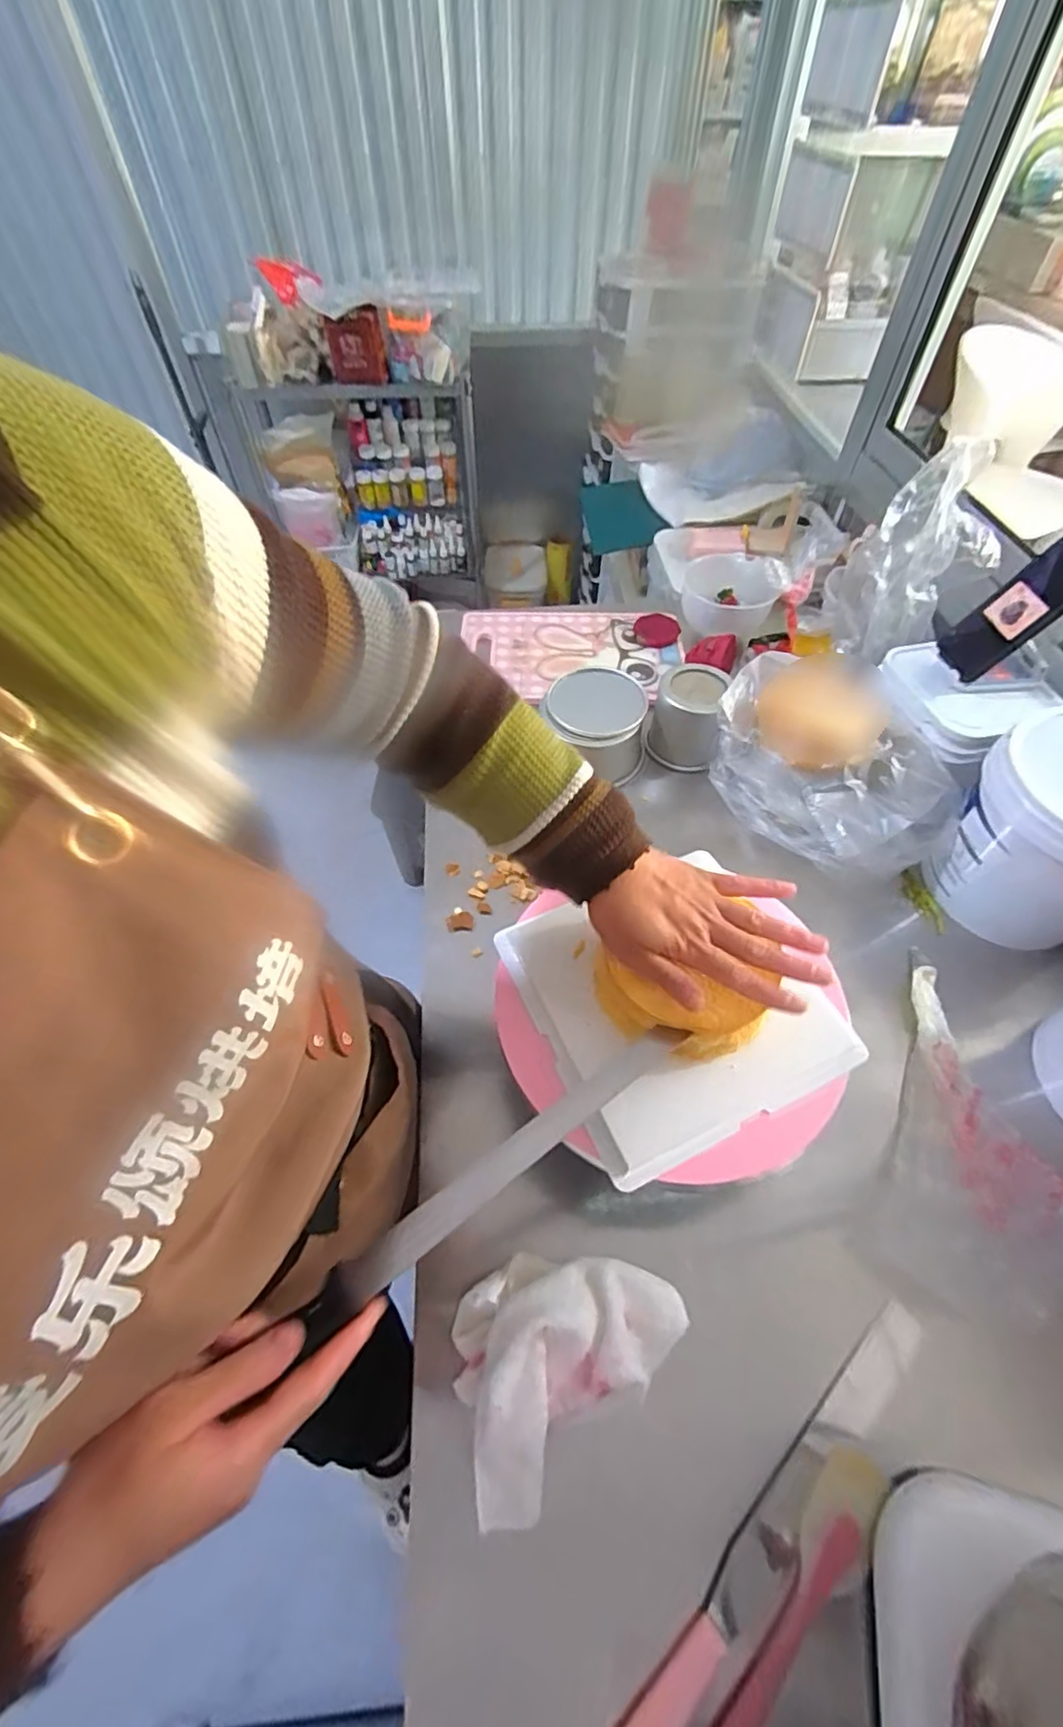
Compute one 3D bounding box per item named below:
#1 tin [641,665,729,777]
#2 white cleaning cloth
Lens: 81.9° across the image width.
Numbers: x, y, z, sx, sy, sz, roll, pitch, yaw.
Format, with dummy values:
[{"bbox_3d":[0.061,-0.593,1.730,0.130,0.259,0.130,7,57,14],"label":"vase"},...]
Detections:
[{"bbox_3d":[0.210,-0.201,0.825,0.087,0.105,0.108,15,56,11],"label":"tin"},{"bbox_3d":[0.015,0.363,0.463,0.184,0.045,0.122,-34,61,-21],"label":"white cleaning cloth"}]

